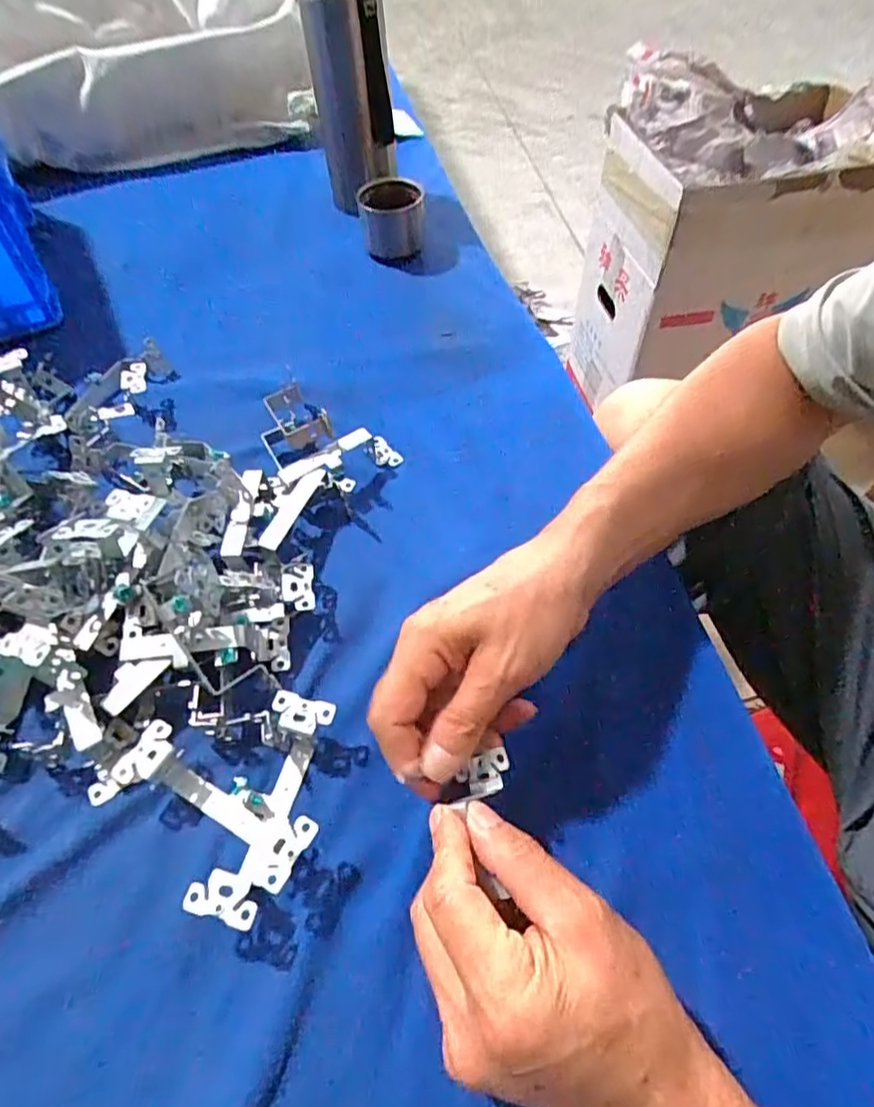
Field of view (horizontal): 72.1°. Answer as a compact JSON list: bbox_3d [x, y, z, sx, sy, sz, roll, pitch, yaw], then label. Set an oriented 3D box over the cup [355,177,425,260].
[{"bbox_3d":[-0.045,-0.339,0.605,0.065,0.064,0.074,-4,57,-2],"label":"cup"}]

